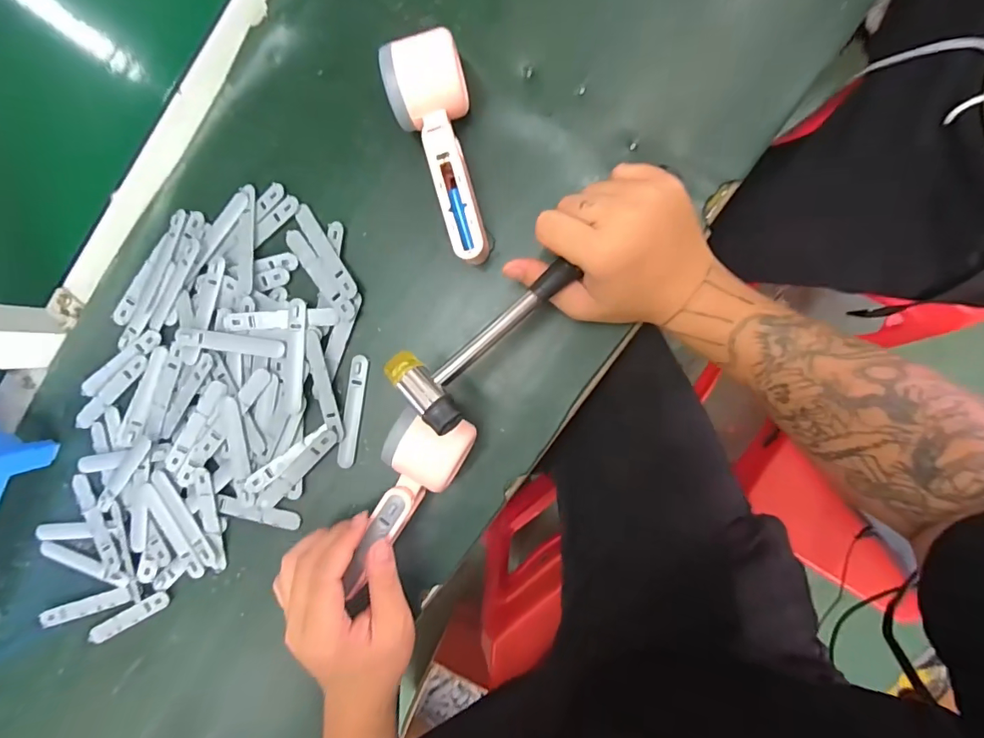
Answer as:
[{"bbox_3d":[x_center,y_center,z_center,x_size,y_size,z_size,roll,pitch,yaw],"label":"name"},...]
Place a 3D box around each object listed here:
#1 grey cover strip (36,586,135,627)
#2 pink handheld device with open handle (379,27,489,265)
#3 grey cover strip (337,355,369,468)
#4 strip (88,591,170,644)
[{"bbox_3d":[-0.380,0.224,0.454,0.103,0.008,0.016,-19,88,8],"label":"grey cover strip"},{"bbox_3d":[-0.035,-0.161,0.370,0.057,0.056,0.162,-15,90,7],"label":"pink handheld device with open handle"},{"bbox_3d":[-0.118,0.037,0.412,0.014,0.006,0.095,9,92,8],"label":"grey cover strip"},{"bbox_3d":[-0.335,0.230,0.445,0.089,0.006,0.016,-30,86,7],"label":"strip"}]

